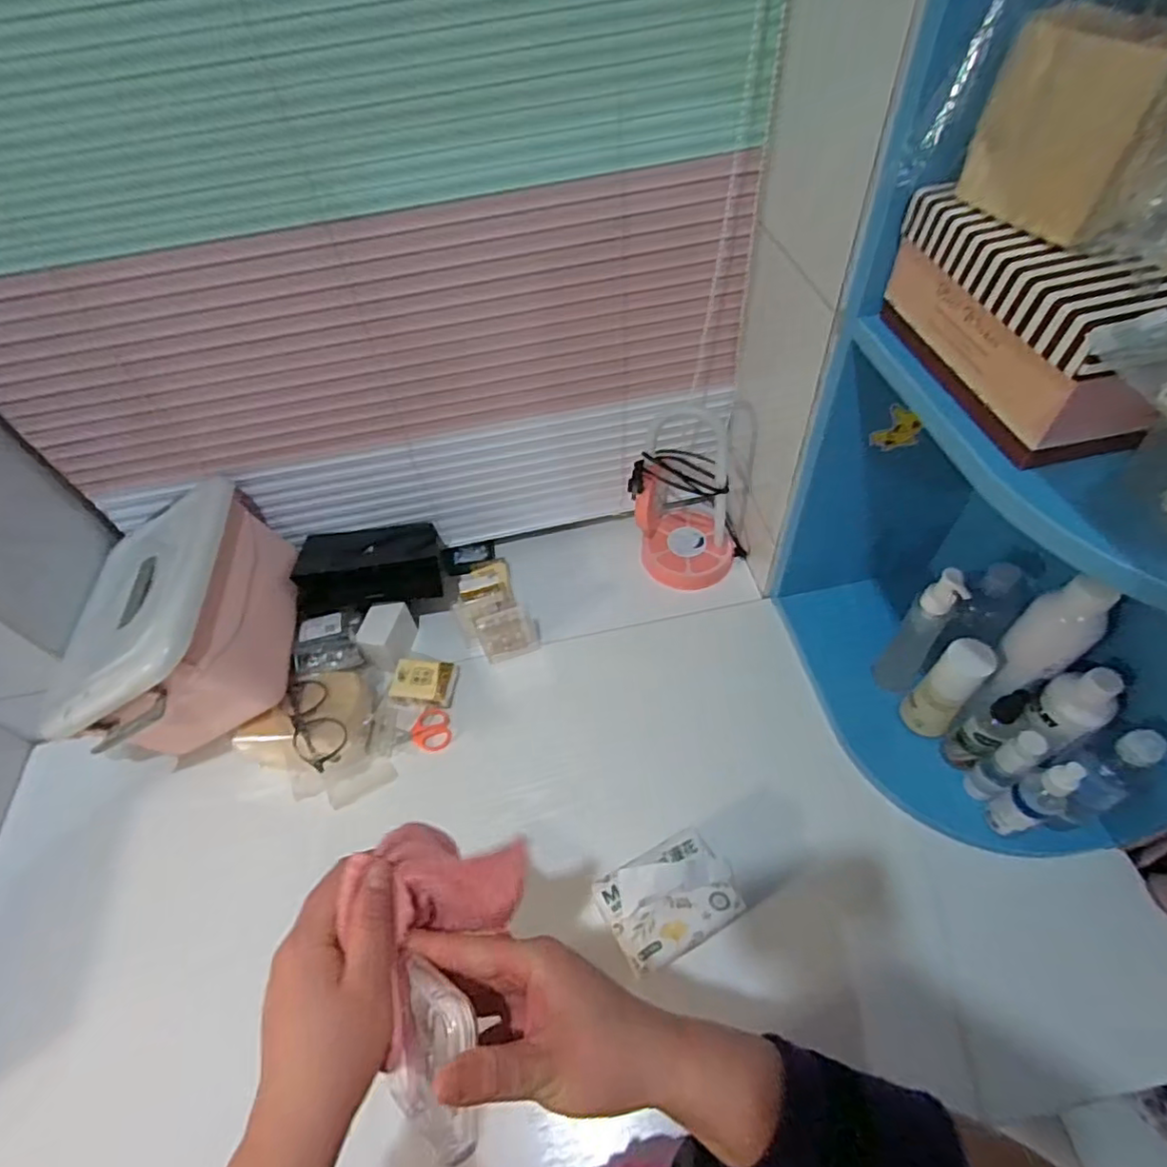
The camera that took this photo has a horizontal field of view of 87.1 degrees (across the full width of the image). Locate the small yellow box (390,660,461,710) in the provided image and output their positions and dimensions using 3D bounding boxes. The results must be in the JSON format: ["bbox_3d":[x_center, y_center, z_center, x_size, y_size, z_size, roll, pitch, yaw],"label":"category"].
[{"bbox_3d":[-0.201,0.125,0.773,0.072,0.025,0.056,2,53,8],"label":"small yellow box"}]

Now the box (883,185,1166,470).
[{"bbox_3d":[0.280,-0.171,0.397,0.071,0.097,0.211,-13,58,-5],"label":"box"}]

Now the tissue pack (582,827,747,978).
[{"bbox_3d":[0.080,0.309,0.592,0.150,0.081,0.097,-26,59,-12],"label":"tissue pack"}]

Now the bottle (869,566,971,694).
[{"bbox_3d":[0.362,0.051,0.659,0.047,0.199,0.054,34,63,27],"label":"bottle"}]

